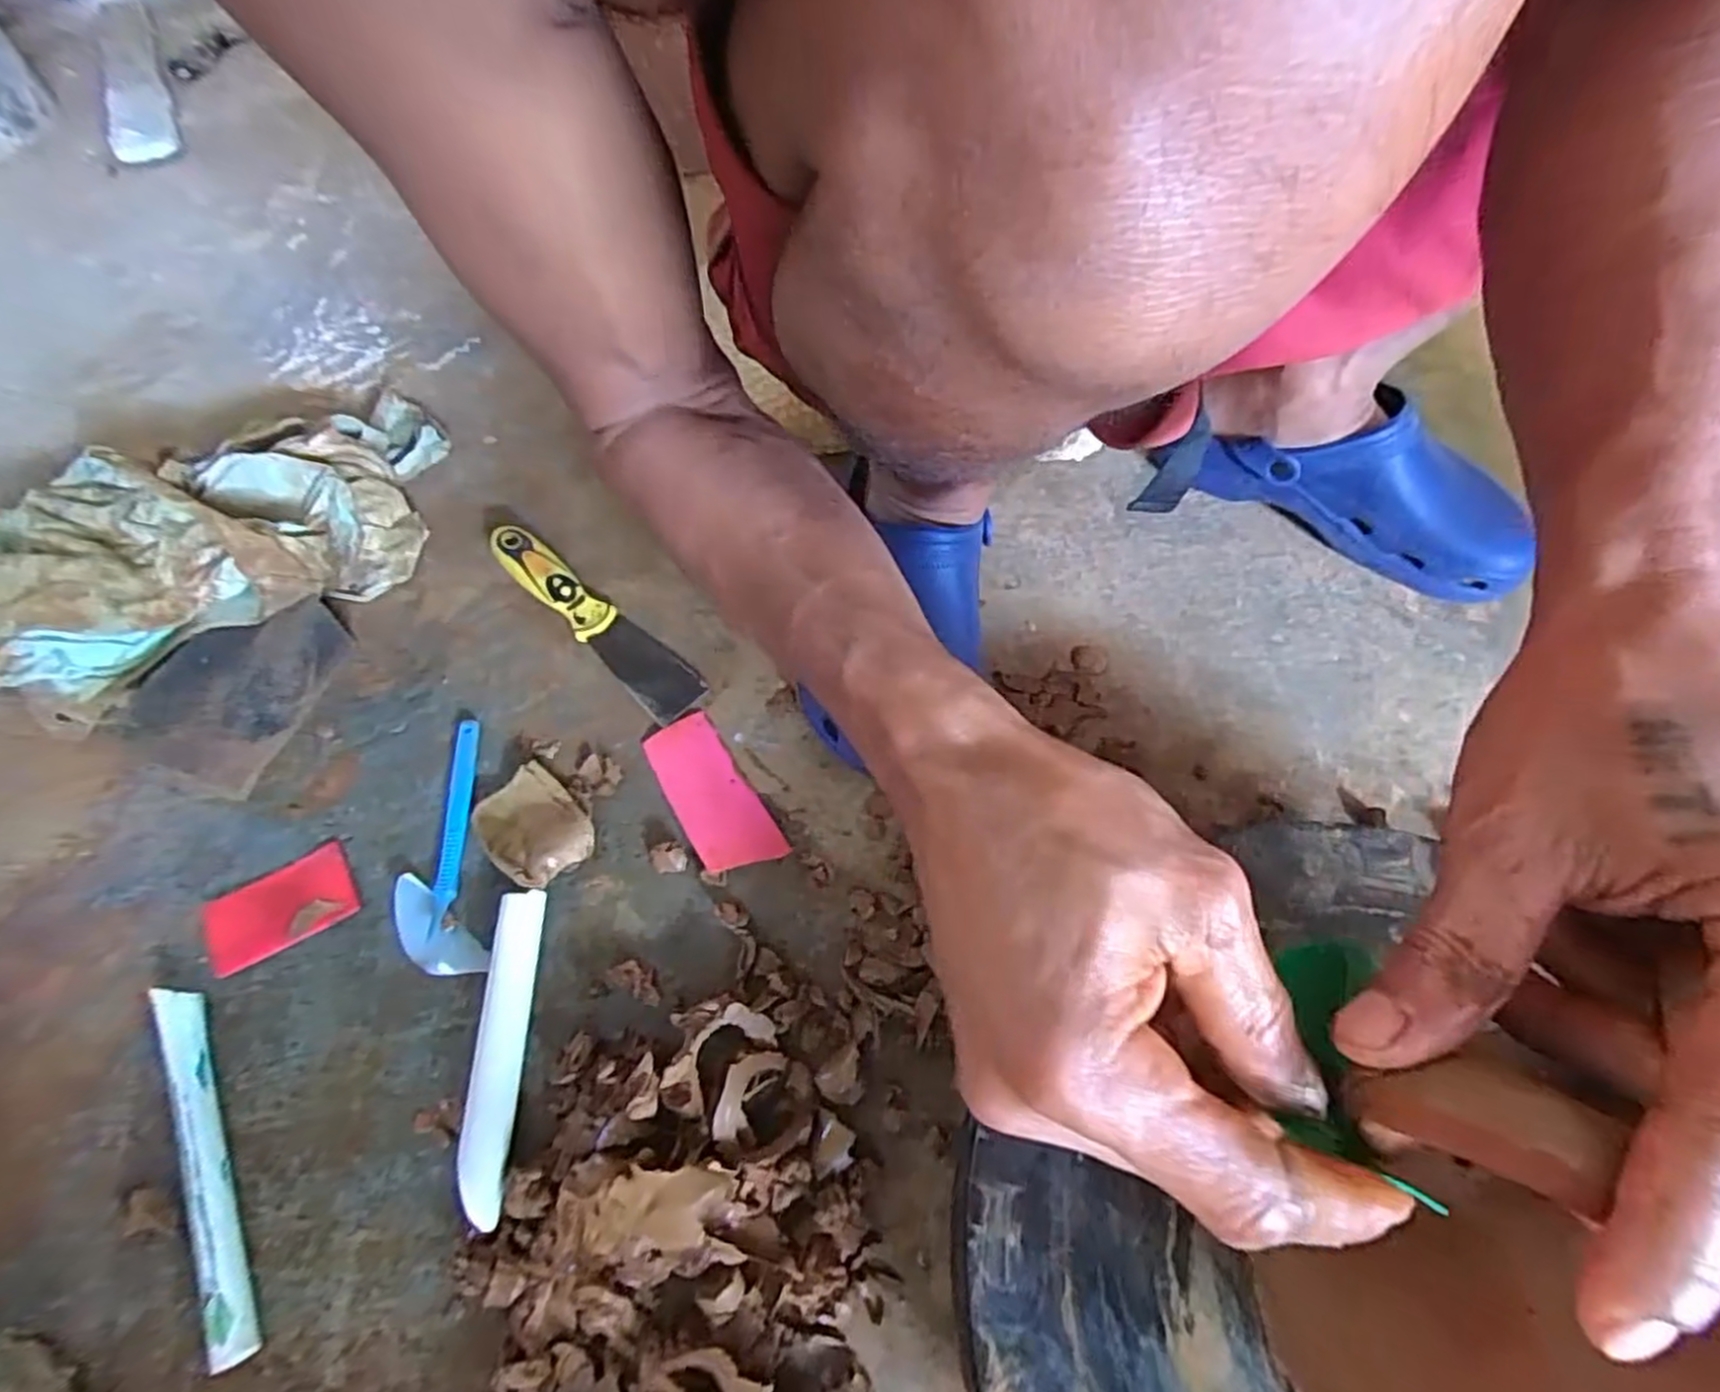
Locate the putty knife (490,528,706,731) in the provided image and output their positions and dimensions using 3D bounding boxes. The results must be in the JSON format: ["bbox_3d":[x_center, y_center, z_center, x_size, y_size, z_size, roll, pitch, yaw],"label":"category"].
[{"bbox_3d":[-0.181,-0.055,0.525,0.188,0.022,0.038,39,67,20],"label":"putty knife"}]

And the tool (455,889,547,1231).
[{"bbox_3d":[-0.181,0.175,0.393,0.021,0.022,0.149,-3,60,-2],"label":"tool"}]

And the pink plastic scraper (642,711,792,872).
[{"bbox_3d":[-0.091,0.058,0.472,0.045,0.010,0.107,-29,64,-16],"label":"pink plastic scraper"}]

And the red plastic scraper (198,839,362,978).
[{"bbox_3d":[-0.323,0.116,0.432,0.075,0.010,0.047,-26,63,-14],"label":"red plastic scraper"}]

